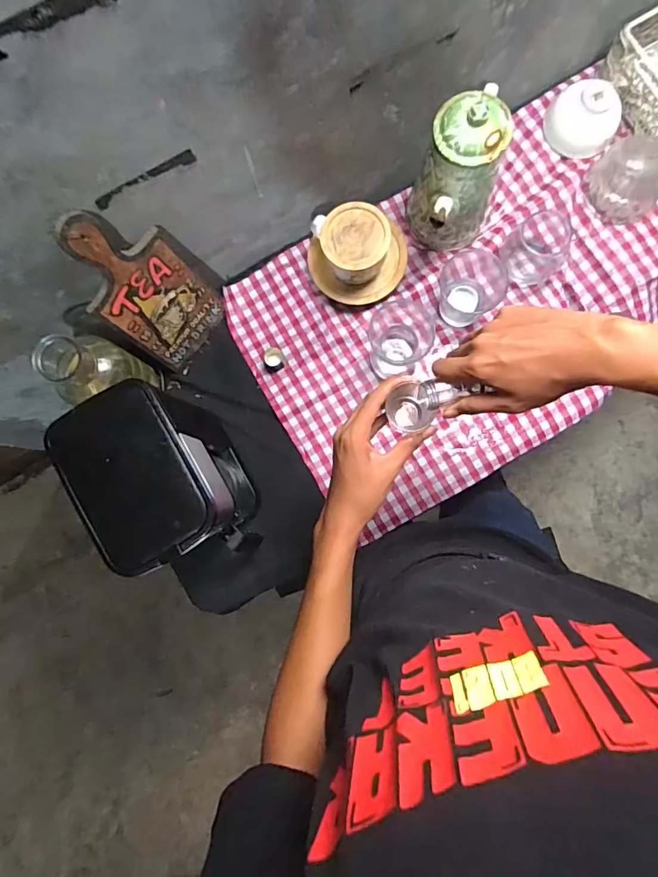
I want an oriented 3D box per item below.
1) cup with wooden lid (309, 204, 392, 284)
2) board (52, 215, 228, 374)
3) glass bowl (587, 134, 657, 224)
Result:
[{"bbox_3d":[0.042,-0.287,0.708,0.099,0.068,0.116,-22,84,1],"label":"cup with wooden lid"},{"bbox_3d":[-0.254,-0.208,0.657,0.016,0.281,0.158,37,93,23],"label":"board"},{"bbox_3d":[0.455,-0.392,0.703,0.113,0.068,0.096,38,88,6],"label":"glass bowl"}]

